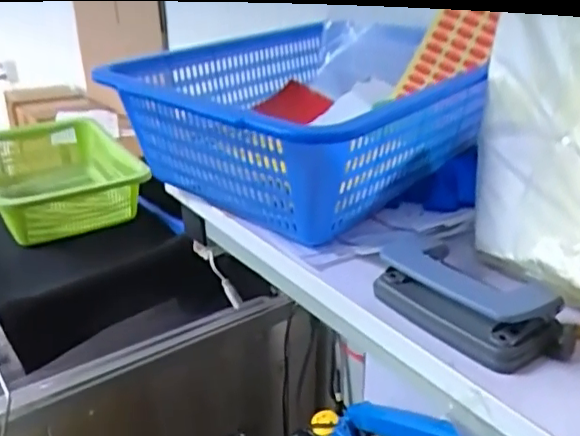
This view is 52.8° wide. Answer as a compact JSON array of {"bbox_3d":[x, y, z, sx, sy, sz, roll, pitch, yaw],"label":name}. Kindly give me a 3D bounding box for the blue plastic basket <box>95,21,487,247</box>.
[{"bbox_3d":[0.002,-0.074,0.485,0.269,0.118,0.243,21,32,36],"label":"blue plastic basket"}]

